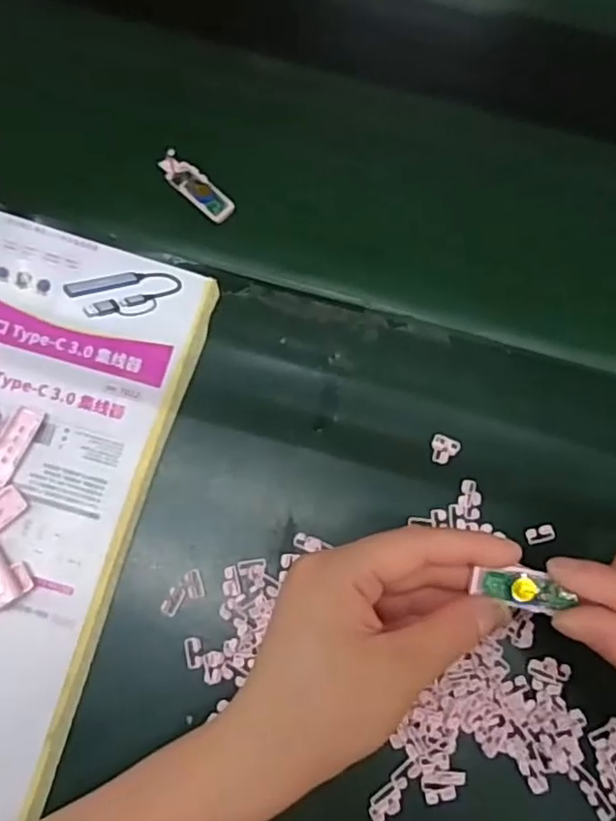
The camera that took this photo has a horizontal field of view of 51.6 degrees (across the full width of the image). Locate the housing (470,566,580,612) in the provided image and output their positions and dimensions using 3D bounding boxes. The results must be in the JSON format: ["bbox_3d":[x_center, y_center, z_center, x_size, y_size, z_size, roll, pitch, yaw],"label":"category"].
[{"bbox_3d":[0.088,0.073,0.263,0.038,0.006,0.016,10,70,9],"label":"housing"}]

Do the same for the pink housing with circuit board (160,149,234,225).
[{"bbox_3d":[-0.069,-0.138,0.392,0.054,0.011,0.019,41,78,9],"label":"pink housing with circuit board"}]

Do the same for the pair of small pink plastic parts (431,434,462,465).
[{"bbox_3d":[0.075,0.022,0.355,0.015,0.004,0.016,34,77,7],"label":"pair of small pink plastic parts"}]

